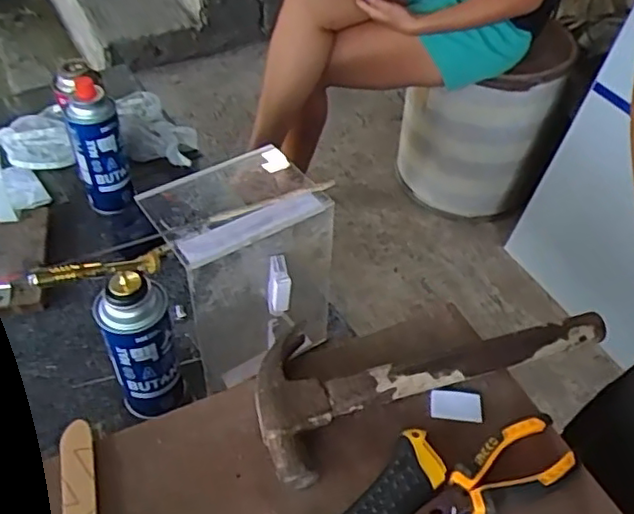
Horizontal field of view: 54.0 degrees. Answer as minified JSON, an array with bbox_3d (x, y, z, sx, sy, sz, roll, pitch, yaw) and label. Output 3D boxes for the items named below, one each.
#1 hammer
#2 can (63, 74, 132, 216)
[{"bbox_3d":[0.081,0.072,0.504,0.286,0.034,0.117,-19,52,-22],"label":"hammer"},{"bbox_3d":[-0.297,-0.150,0.844,0.066,0.199,0.070,-13,50,-17],"label":"can"}]

